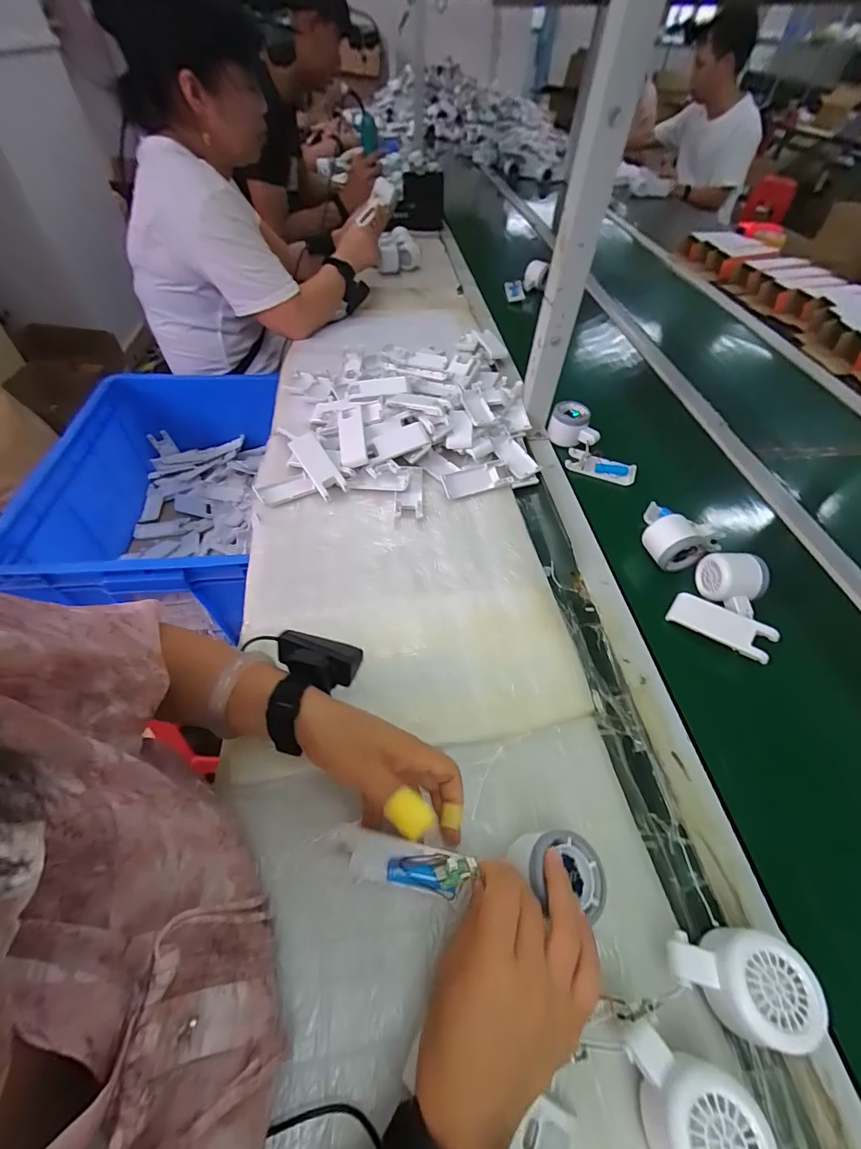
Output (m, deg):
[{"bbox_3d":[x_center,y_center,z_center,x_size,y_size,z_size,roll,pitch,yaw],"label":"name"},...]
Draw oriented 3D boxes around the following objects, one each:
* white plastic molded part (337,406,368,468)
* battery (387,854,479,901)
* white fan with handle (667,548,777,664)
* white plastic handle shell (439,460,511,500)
[{"bbox_3d":[-0.115,-0.199,0.630,0.037,0.017,0.105,-7,71,-8],"label":"white plastic molded part"},{"bbox_3d":[-0.001,0.207,0.304,0.056,0.028,0.018,10,36,7],"label":"battery"},{"bbox_3d":[0.350,0.031,0.499,0.100,0.051,0.101,35,59,21],"label":"white fan with handle"},{"bbox_3d":[0.064,-0.139,0.627,0.105,0.018,0.048,-16,56,-15],"label":"white plastic handle shell"}]

